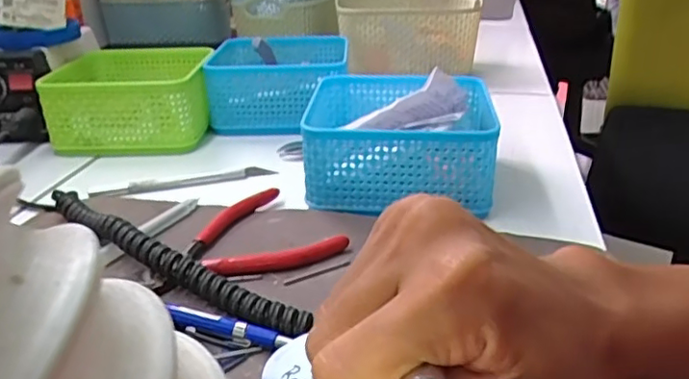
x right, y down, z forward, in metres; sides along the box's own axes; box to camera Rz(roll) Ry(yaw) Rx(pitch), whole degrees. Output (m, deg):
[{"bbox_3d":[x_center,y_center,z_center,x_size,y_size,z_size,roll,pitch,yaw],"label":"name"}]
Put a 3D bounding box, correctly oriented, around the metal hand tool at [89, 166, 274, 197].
[{"bbox_3d":[-0.122,-0.008,0.473,0.136,0.013,0.013,-9,28,-12],"label":"metal hand tool"}]

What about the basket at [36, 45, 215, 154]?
[{"bbox_3d":[-0.188,-0.087,0.567,0.126,0.062,0.125,-1,25,0],"label":"basket"}]

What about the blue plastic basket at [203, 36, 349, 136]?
[{"bbox_3d":[-0.063,-0.107,0.604,0.129,0.058,0.127,-2,25,-2],"label":"blue plastic basket"}]

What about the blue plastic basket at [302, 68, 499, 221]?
[{"bbox_3d":[0.036,-0.047,0.453,0.133,0.066,0.131,0,25,4],"label":"blue plastic basket"}]

